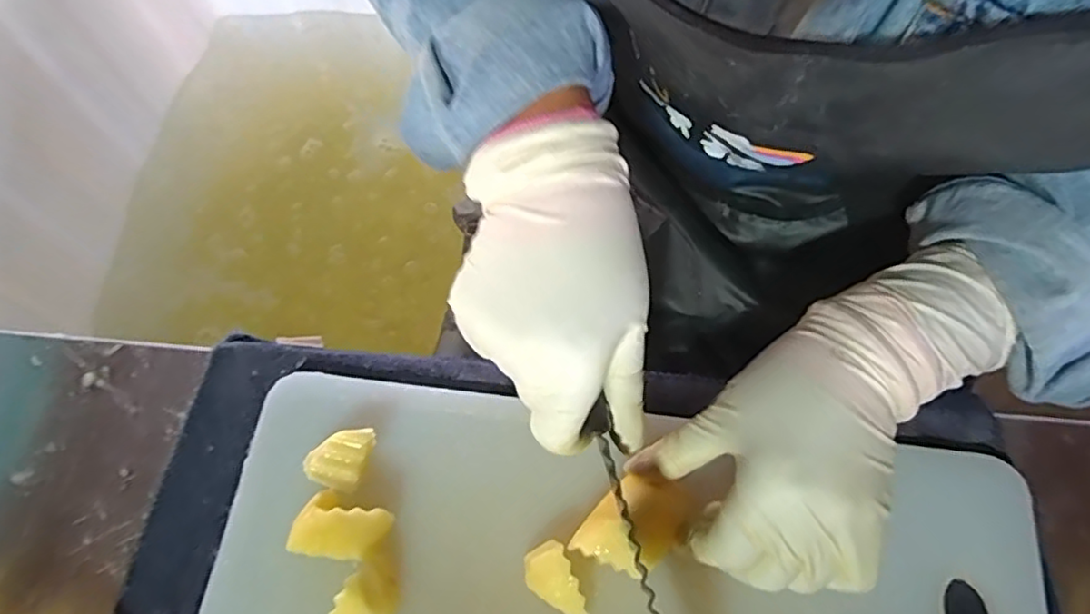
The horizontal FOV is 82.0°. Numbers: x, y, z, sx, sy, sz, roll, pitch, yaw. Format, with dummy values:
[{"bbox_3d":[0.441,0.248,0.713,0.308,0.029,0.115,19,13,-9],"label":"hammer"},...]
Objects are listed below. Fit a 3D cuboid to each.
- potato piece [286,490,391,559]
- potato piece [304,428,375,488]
[{"bbox_3d":[-0.095,0.104,0.292,0.036,0.027,0.028,18,68,8],"label":"potato piece"},{"bbox_3d":[-0.101,0.074,0.312,0.027,0.020,0.031,21,69,9],"label":"potato piece"}]

